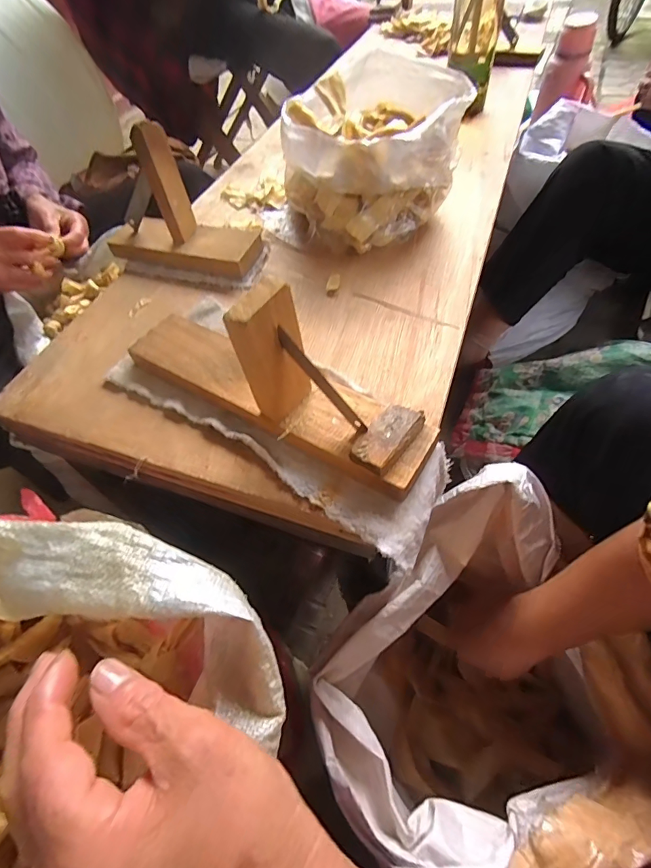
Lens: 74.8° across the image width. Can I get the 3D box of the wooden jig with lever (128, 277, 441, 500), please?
[{"bbox_3d":[-0.044,-0.066,0.319,0.274,0.122,0.079,28,61,21],"label":"wooden jig with lever"}]

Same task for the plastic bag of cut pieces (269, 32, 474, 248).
[{"bbox_3d":[0.042,-0.313,0.483,0.203,0.124,0.176,6,55,8],"label":"plastic bag of cut pieces"}]

